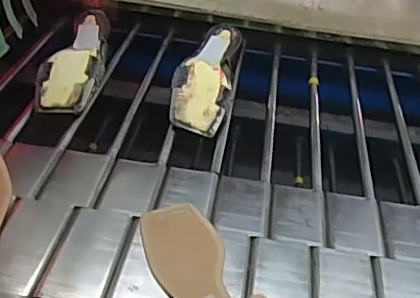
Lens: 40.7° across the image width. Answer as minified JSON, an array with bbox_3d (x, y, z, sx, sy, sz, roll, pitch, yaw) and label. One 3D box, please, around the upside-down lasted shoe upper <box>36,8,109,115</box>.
[{"bbox_3d":[-0.188,-0.131,0.815,0.083,0.052,0.218,5,35,-3],"label":"upside-down lasted shoe upper"}]

